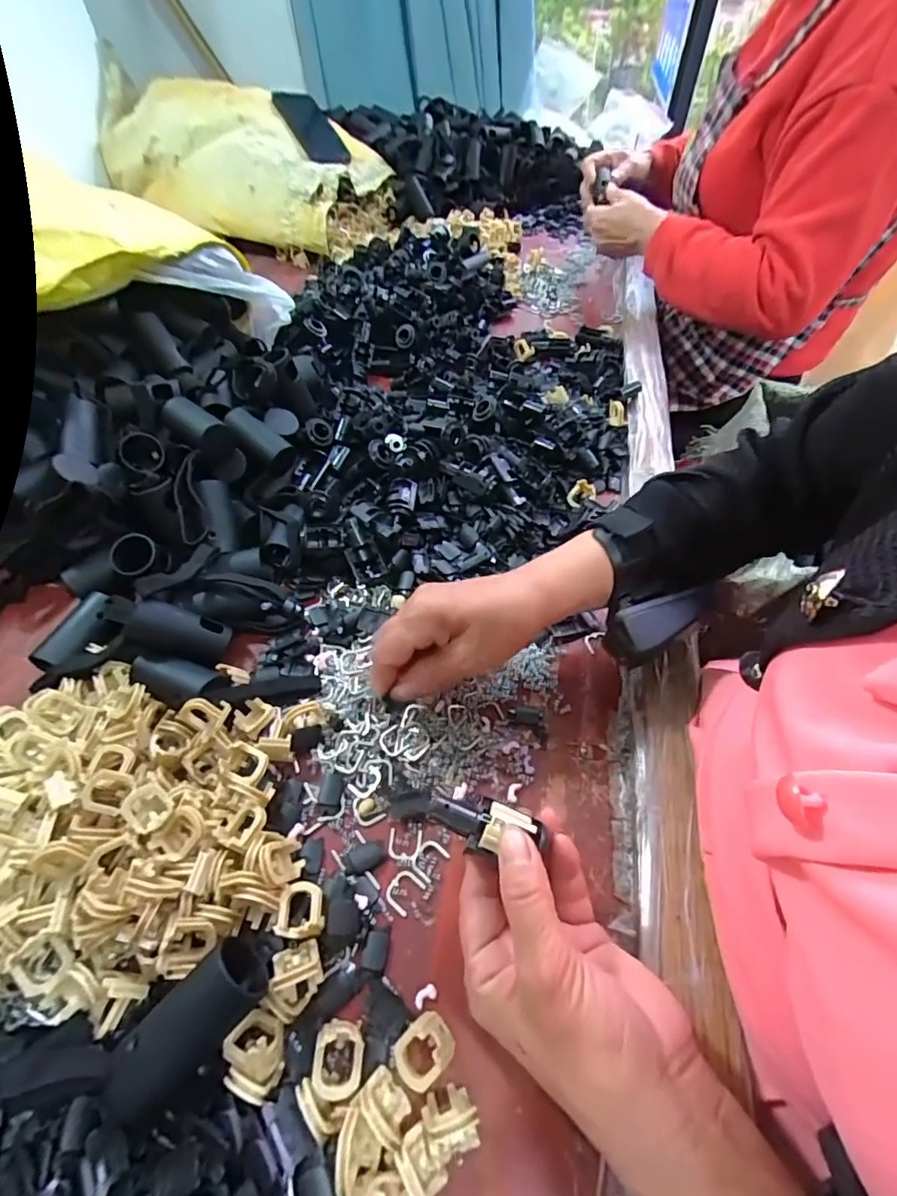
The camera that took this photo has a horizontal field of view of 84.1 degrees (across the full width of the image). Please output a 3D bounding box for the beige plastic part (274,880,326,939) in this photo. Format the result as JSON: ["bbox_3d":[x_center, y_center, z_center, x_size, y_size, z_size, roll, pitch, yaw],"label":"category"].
[{"bbox_3d":[-0.076,0.159,0.255,0.022,0.013,0.025,-5,53,-5],"label":"beige plastic part"}]

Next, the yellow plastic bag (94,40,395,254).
[{"bbox_3d":[-0.385,-0.810,0.913,0.549,0.150,0.292,28,57,20],"label":"yellow plastic bag"}]

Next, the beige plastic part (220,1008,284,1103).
[{"bbox_3d":[-0.086,0.202,0.221,0.028,0.017,0.024,18,54,12],"label":"beige plastic part"}]

